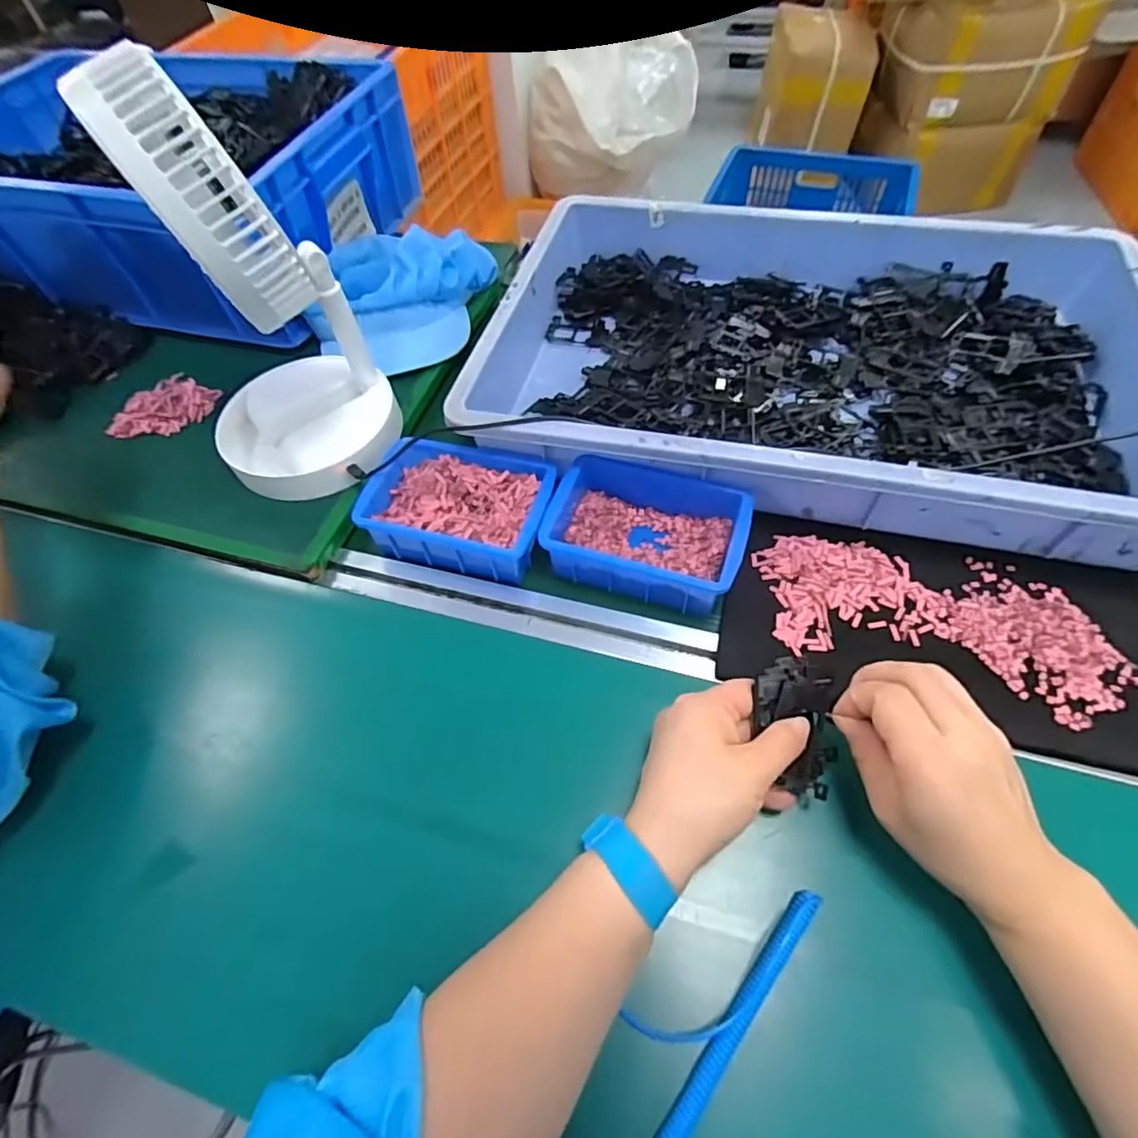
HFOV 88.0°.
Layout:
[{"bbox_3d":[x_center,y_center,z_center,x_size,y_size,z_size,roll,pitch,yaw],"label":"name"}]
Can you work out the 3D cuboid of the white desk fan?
[{"bbox_3d":[-0.244,-0.199,0.442,0.149,0.288,0.152,-35,61,-17],"label":"white desk fan"}]

